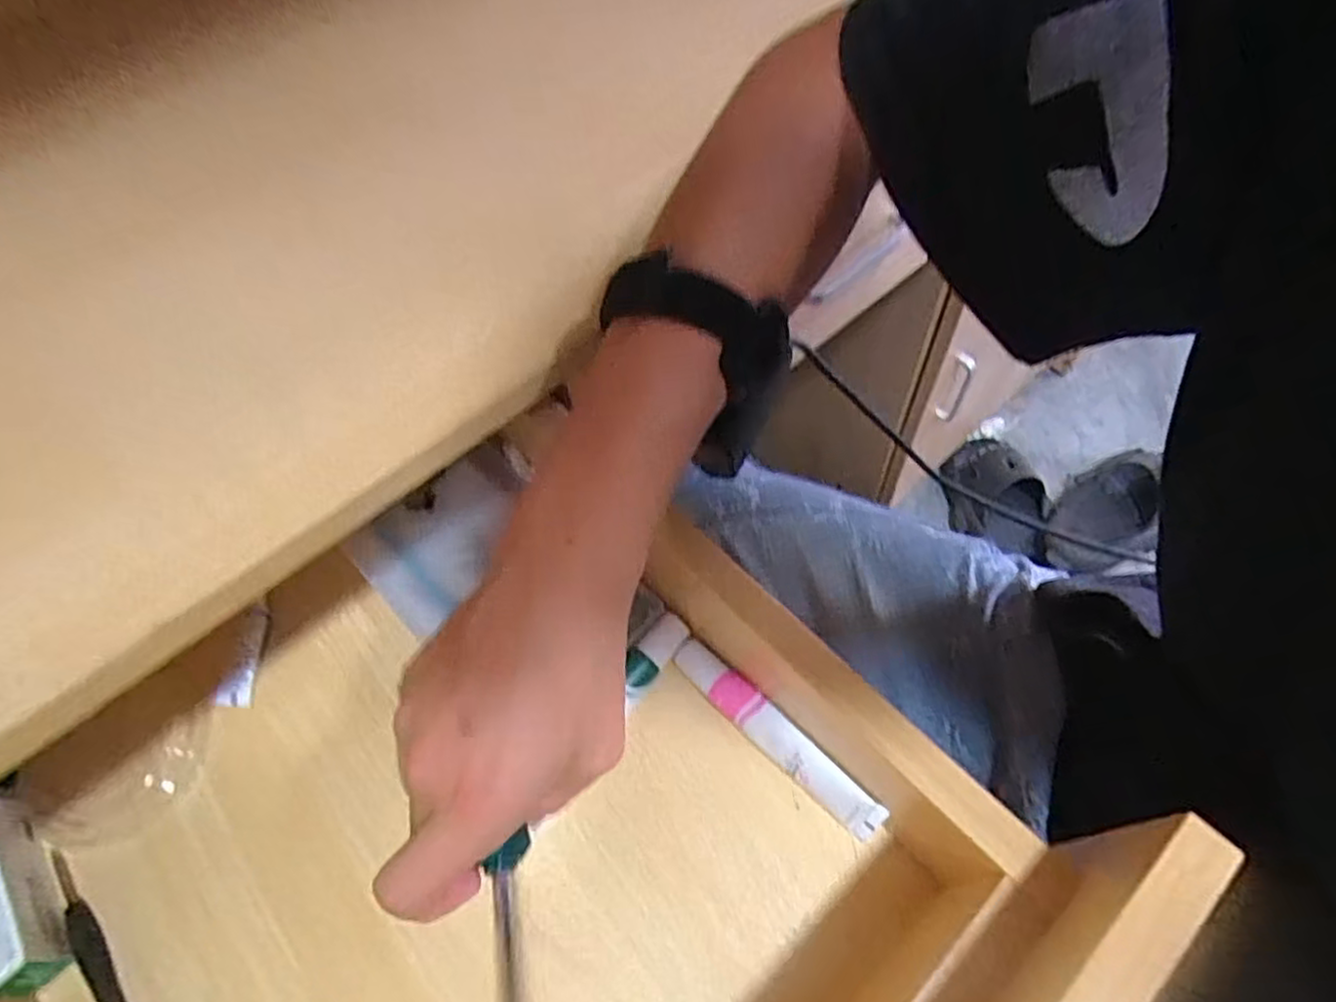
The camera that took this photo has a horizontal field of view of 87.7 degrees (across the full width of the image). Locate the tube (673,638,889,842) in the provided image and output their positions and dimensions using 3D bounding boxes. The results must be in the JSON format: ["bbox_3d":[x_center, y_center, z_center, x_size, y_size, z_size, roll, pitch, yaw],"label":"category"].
[{"bbox_3d":[0.050,0.110,0.334,0.017,0.023,0.120,-41,63,-19],"label":"tube"}]

